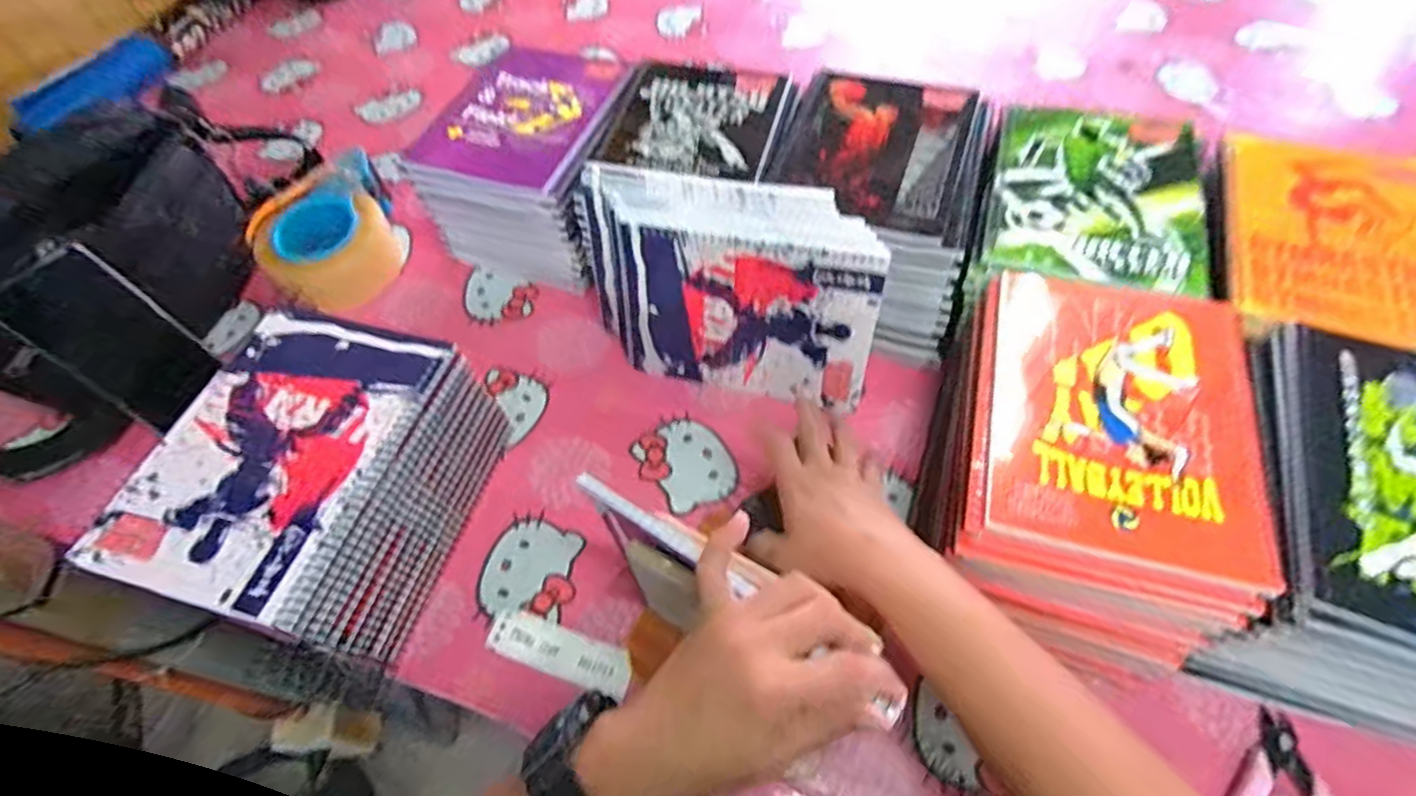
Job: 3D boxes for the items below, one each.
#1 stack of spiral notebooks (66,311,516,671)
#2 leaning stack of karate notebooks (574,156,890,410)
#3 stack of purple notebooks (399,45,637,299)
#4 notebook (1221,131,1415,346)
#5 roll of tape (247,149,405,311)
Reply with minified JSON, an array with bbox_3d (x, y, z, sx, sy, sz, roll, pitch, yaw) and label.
[{"bbox_3d":[-0.266,0.063,0.464,0.148,0.130,0.198,11,58,11],"label":"stack of spiral notebooks"},{"bbox_3d":[0.013,-0.089,0.536,0.247,0.148,0.091,13,58,12],"label":"leaning stack of karate notebooks"},{"bbox_3d":[-0.163,-0.231,0.654,0.169,0.119,0.200,16,59,14],"label":"stack of purple notebooks"},{"bbox_3d":[0.463,-0.127,0.478,0.153,0.014,0.213,16,59,14],"label":"notebook"},{"bbox_3d":[-0.381,-0.166,0.663,0.134,0.075,0.134,-2,56,2],"label":"roll of tape"}]

